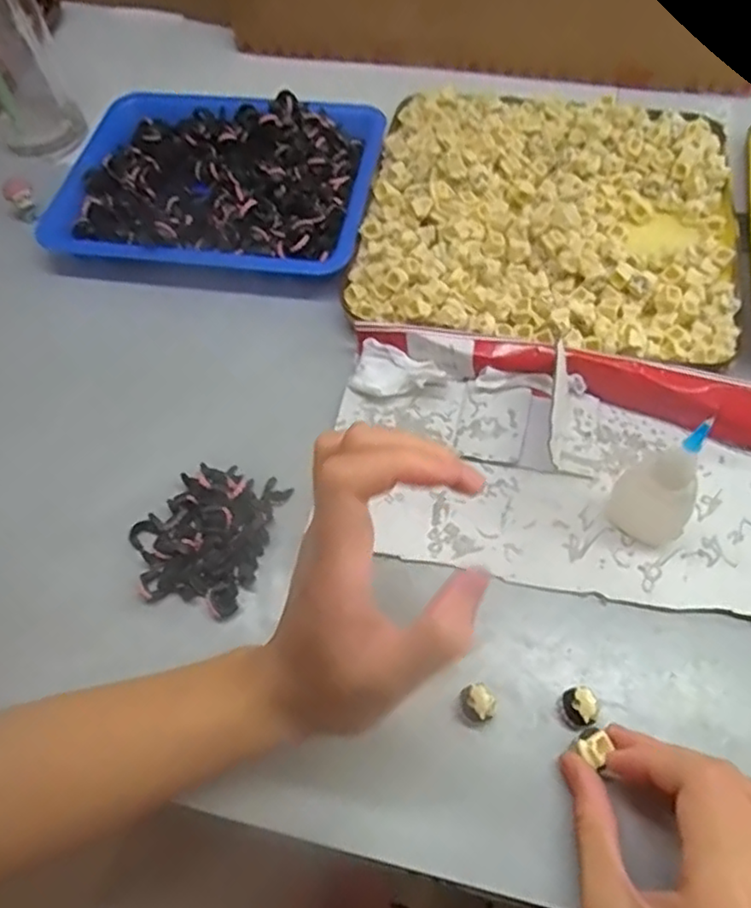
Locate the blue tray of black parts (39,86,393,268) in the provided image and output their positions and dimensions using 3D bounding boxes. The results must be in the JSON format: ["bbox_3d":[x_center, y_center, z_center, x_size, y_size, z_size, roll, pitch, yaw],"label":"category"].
[{"bbox_3d":[-0.111,-0.198,0.479,0.215,0.034,0.169,6,60,8],"label":"blue tray of black parts"}]

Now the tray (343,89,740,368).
[{"bbox_3d":[0.115,-0.163,0.437,0.232,0.024,0.226,9,61,10],"label":"tray"}]

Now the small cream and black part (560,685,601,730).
[{"bbox_3d":[0.092,0.114,0.300,0.014,0.014,0.017,-17,59,-5],"label":"small cream and black part"}]

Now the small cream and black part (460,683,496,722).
[{"bbox_3d":[0.046,0.113,0.301,0.016,0.013,0.014,39,69,23],"label":"small cream and black part"}]

